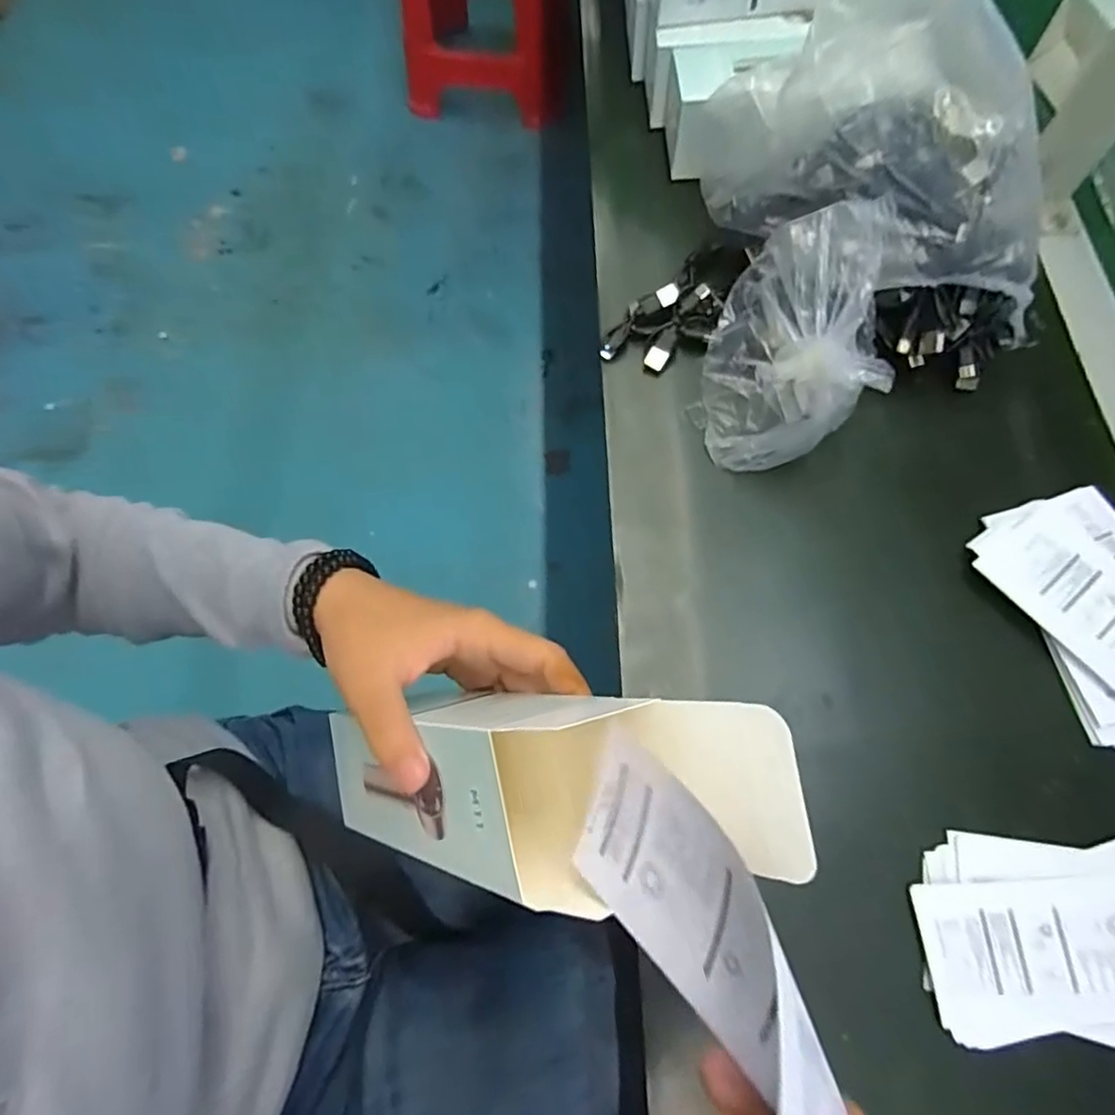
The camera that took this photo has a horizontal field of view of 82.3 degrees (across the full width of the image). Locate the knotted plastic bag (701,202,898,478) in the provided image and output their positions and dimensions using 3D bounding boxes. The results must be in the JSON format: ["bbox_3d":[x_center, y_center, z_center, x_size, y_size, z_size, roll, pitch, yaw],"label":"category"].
[{"bbox_3d":[0.137,-0.128,0.376,0.090,0.082,0.132,5,69,2],"label":"knotted plastic bag"}]

